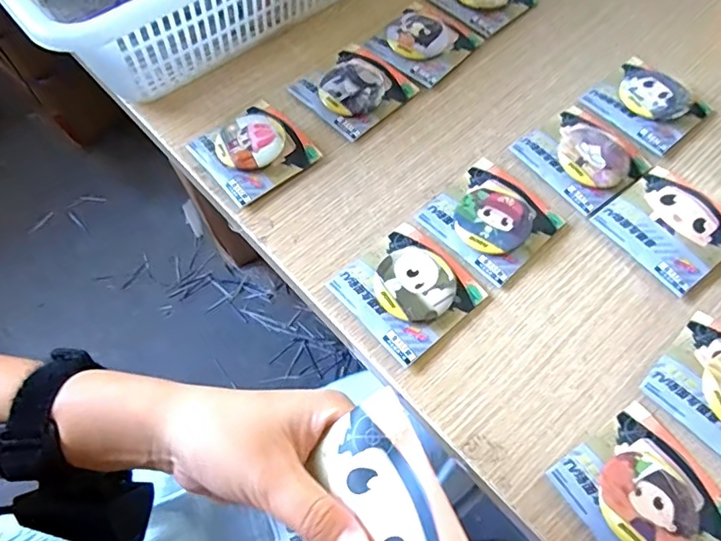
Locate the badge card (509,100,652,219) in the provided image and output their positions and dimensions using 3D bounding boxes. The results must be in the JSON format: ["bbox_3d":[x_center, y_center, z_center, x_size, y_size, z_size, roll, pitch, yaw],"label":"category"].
[{"bbox_3d":[0.179,-0.095,0.424,0.083,0.012,0.085,-35,67,-15],"label":"badge card"}]

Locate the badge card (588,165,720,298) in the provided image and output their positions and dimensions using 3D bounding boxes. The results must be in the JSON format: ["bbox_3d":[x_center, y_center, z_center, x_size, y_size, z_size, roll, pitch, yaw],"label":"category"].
[{"bbox_3d":[0.234,-0.034,0.397,0.083,0.011,0.082,-35,68,-16],"label":"badge card"}]

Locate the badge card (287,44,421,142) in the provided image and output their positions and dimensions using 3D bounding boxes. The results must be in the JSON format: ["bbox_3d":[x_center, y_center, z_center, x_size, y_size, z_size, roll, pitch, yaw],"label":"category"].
[{"bbox_3d":[-0.005,-0.161,0.460,0.081,0.017,0.080,-40,69,-18],"label":"badge card"}]

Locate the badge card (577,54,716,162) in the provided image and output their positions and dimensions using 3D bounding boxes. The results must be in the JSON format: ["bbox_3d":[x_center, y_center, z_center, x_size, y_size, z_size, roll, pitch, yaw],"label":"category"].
[{"bbox_3d":[0.245,-0.144,0.449,0.083,0.017,0.085,-36,68,-17],"label":"badge card"}]

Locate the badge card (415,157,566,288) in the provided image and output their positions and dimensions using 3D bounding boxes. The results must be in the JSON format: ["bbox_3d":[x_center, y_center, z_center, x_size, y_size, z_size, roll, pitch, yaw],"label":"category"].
[{"bbox_3d":[0.102,-0.044,0.400,0.086,0.018,0.083,-41,70,-18],"label":"badge card"}]

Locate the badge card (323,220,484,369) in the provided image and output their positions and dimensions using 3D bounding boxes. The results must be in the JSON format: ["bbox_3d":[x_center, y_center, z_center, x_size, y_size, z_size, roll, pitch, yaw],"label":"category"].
[{"bbox_3d":[0.035,0.010,0.375,0.087,0.016,0.083,-39,69,-18],"label":"badge card"}]

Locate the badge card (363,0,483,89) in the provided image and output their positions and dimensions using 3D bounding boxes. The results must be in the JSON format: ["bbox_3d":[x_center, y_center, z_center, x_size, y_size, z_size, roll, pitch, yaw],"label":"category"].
[{"bbox_3d":[0.060,-0.213,0.485,0.077,0.017,0.081,40,70,18],"label":"badge card"}]

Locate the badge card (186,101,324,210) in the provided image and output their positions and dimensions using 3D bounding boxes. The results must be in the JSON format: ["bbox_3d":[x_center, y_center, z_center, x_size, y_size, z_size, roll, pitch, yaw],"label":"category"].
[{"bbox_3d":[-0.088,-0.101,0.432,0.081,0.016,0.080,-36,68,-16],"label":"badge card"}]

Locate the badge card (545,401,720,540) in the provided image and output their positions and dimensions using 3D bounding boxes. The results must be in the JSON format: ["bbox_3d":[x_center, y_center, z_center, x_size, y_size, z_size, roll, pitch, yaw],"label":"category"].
[{"bbox_3d":[0.170,0.133,0.312,0.081,0.015,0.083,-30,67,-14],"label":"badge card"}]

